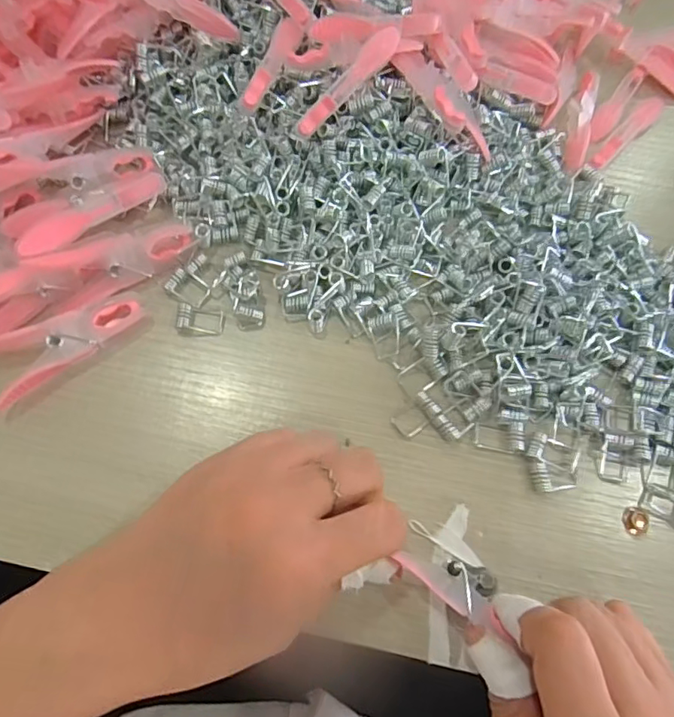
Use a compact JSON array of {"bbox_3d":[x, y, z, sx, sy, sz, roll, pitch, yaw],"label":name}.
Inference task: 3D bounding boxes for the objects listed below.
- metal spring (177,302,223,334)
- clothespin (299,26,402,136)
[{"bbox_3d":[-0.069,-0.020,0.266,0.022,0.007,0.014,7,69,0],"label":"metal spring"},{"bbox_3d":[0.006,-0.151,0.286,0.013,0.005,0.077,41,87,12],"label":"clothespin"}]

